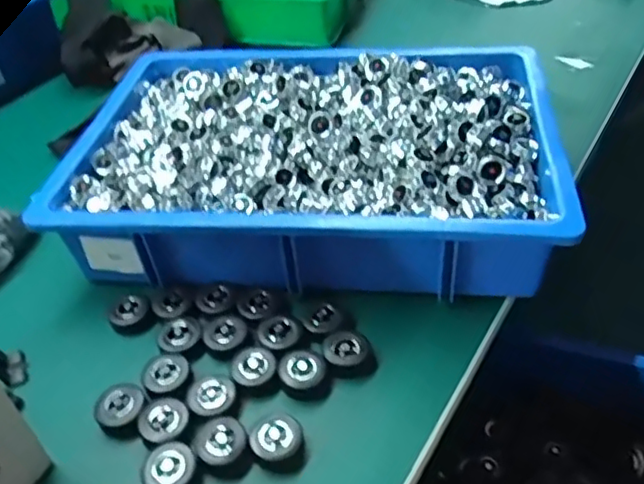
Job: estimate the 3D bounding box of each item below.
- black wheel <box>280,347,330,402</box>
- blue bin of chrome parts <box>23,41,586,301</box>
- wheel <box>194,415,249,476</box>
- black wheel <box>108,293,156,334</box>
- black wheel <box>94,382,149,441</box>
[{"bbox_3d":[-0.015,0.103,0.487,0.035,0.021,0.037,-2,44,2],"label":"black wheel"},{"bbox_3d":[-0.010,-0.090,0.611,0.438,0.104,0.293,3,44,7],"label":"blue bin of chrome parts"},{"bbox_3d":[-0.071,0.146,0.446,0.034,0.018,0.037,-2,44,2],"label":"wheel"},{"bbox_3d":[-0.167,0.064,0.545,0.036,0.021,0.032,-27,48,-22],"label":"black wheel"},{"bbox_3d":[-0.150,0.128,0.471,0.037,0.024,0.035,-2,44,2],"label":"black wheel"}]

